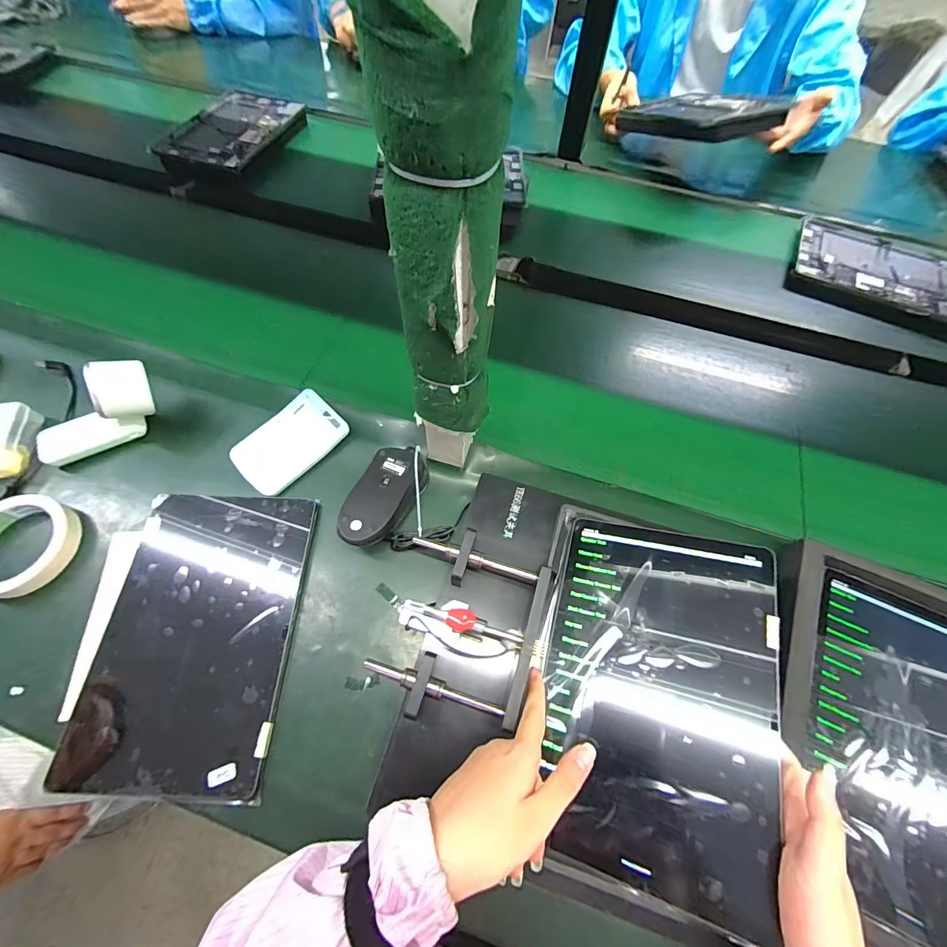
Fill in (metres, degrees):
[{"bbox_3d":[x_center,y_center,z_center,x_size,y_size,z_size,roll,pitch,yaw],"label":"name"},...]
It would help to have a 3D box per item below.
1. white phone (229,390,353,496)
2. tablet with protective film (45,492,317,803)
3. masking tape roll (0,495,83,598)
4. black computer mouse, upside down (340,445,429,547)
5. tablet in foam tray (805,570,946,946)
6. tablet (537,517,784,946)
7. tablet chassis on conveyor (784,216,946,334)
[{"bbox_3d":[-0.204,-0.035,0.454,0.077,0.008,0.116,41,74,10],"label":"white phone"},{"bbox_3d":[-0.249,0.140,0.374,0.163,0.009,0.252,3,66,-2],"label":"tablet with protective film"},{"bbox_3d":[-0.449,0.067,0.399,0.102,0.022,0.094,1,63,-2],"label":"masking tape roll"},{"bbox_3d":[-0.092,0.022,0.421,0.060,0.044,0.123,27,65,8],"label":"black computer mouse, upside down"},{"bbox_3d":[0.370,0.233,0.343,0.168,0.011,0.255,23,68,8],"label":"tablet in foam tray"},{"bbox_3d":[0.144,0.165,0.323,0.163,0.008,0.253,8,64,21],"label":"tablet"},{"bbox_3d":[0.643,-0.318,0.650,0.251,0.034,0.181,26,64,10],"label":"tablet chassis on conveyor"}]

